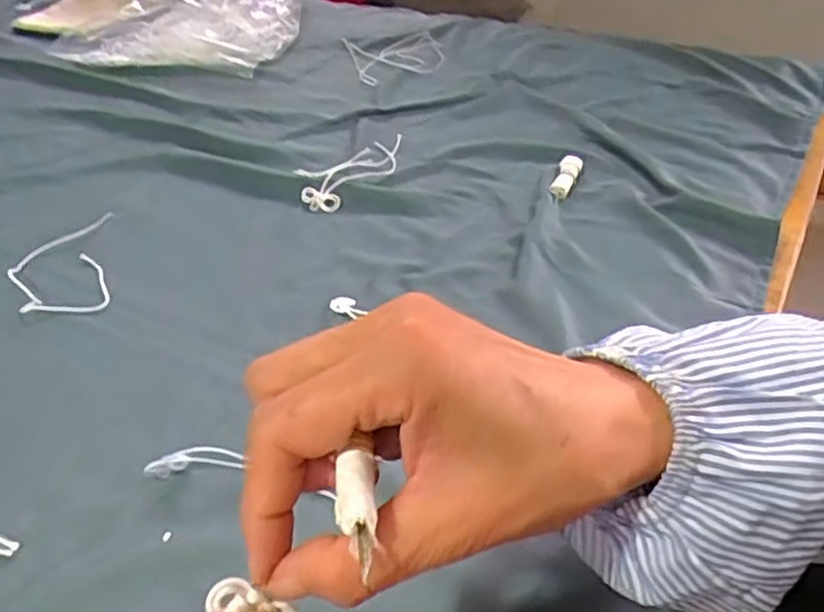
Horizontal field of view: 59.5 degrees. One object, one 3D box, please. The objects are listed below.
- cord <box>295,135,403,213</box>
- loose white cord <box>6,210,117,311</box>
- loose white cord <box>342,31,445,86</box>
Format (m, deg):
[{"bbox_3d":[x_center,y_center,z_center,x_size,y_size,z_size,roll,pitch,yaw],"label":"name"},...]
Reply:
[{"bbox_3d":[-0.059,-0.134,0.688,0.069,0.010,0.141,24,45,29],"label":"cord"},{"bbox_3d":[-0.273,-0.036,0.564,0.069,0.011,0.122,-11,39,-12],"label":"loose white cord"},{"bbox_3d":[-0.020,-0.323,0.918,0.113,0.015,0.140,-9,39,-9],"label":"loose white cord"}]

